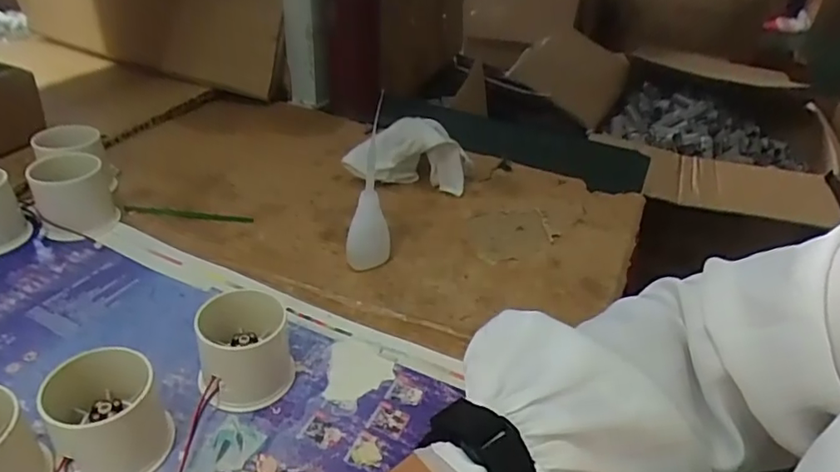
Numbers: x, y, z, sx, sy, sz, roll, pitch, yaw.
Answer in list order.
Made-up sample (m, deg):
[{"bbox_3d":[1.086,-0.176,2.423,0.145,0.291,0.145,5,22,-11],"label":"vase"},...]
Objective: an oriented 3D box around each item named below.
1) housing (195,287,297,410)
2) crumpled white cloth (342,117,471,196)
[{"bbox_3d":[-0.106,0.068,0.343,0.053,0.049,0.052,4,35,-3],"label":"housing"},{"bbox_3d":[-0.011,-0.079,0.559,0.119,0.061,0.043,5,35,-2],"label":"crumpled white cloth"}]

